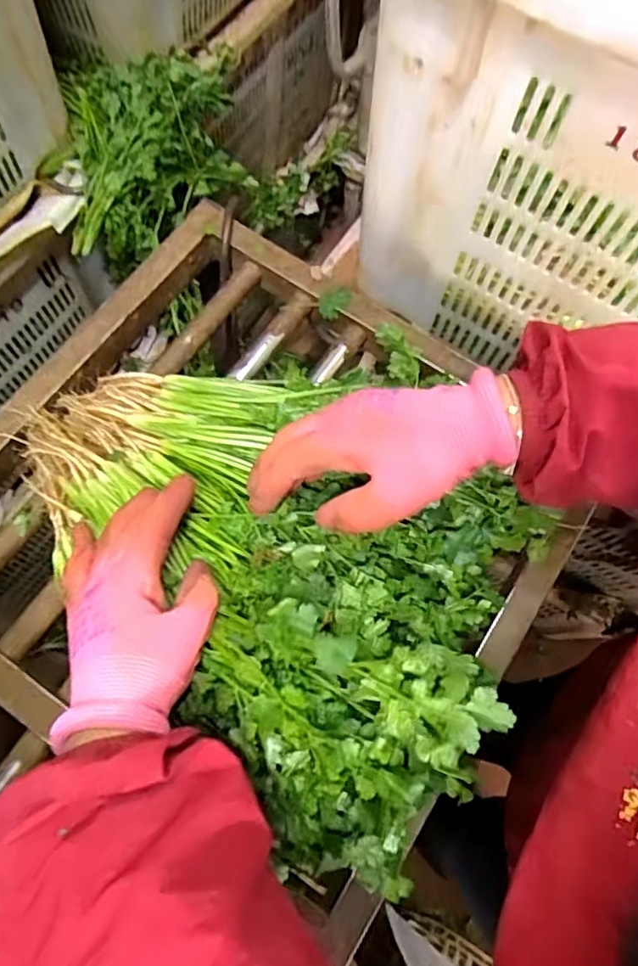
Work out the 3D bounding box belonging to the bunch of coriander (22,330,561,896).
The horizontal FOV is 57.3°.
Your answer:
[{"bbox_3d":[-0.013,0.012,0.400,0.275,0.103,0.388,-40,77,-15],"label":"bunch of coriander"}]

